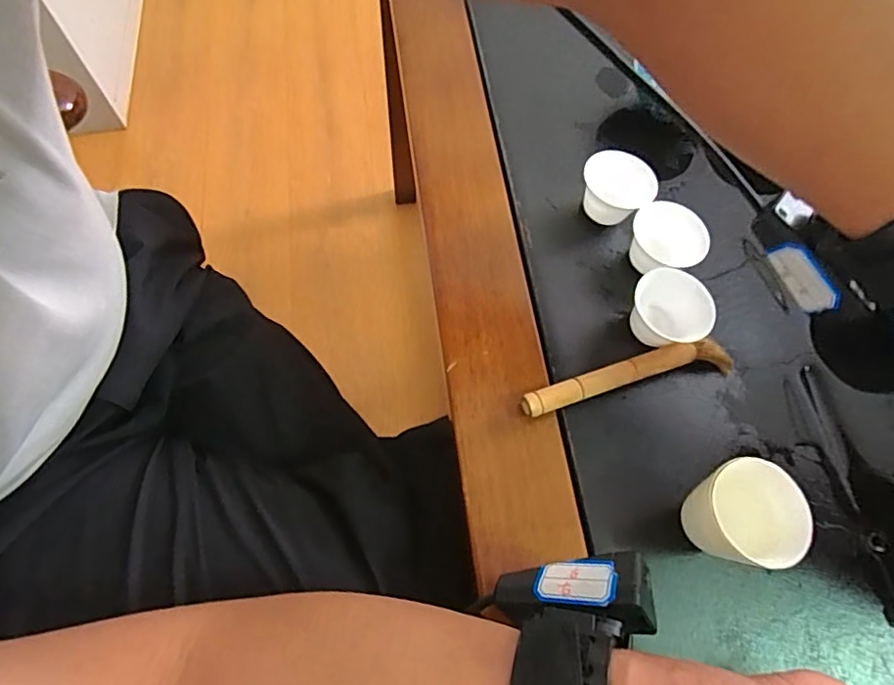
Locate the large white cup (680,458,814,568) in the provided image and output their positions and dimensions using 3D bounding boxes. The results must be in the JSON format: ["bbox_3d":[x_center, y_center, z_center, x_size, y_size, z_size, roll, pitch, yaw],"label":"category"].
[{"bbox_3d":[0.162,0.094,0.302,0.044,0.044,0.052,-36,72,-16],"label":"large white cup"}]

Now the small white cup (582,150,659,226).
[{"bbox_3d":[0.122,-0.109,0.405,0.050,0.036,0.046,1,66,-2],"label":"small white cup"}]

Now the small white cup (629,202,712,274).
[{"bbox_3d":[0.152,-0.071,0.391,0.055,0.034,0.046,-27,70,-13],"label":"small white cup"}]

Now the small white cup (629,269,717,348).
[{"bbox_3d":[0.145,-0.020,0.362,0.043,0.028,0.048,-18,68,-10],"label":"small white cup"}]

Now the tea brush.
[{"bbox_3d":[0.117,0.020,0.351,0.145,0.014,0.021,-13,67,-8],"label":"tea brush"}]

